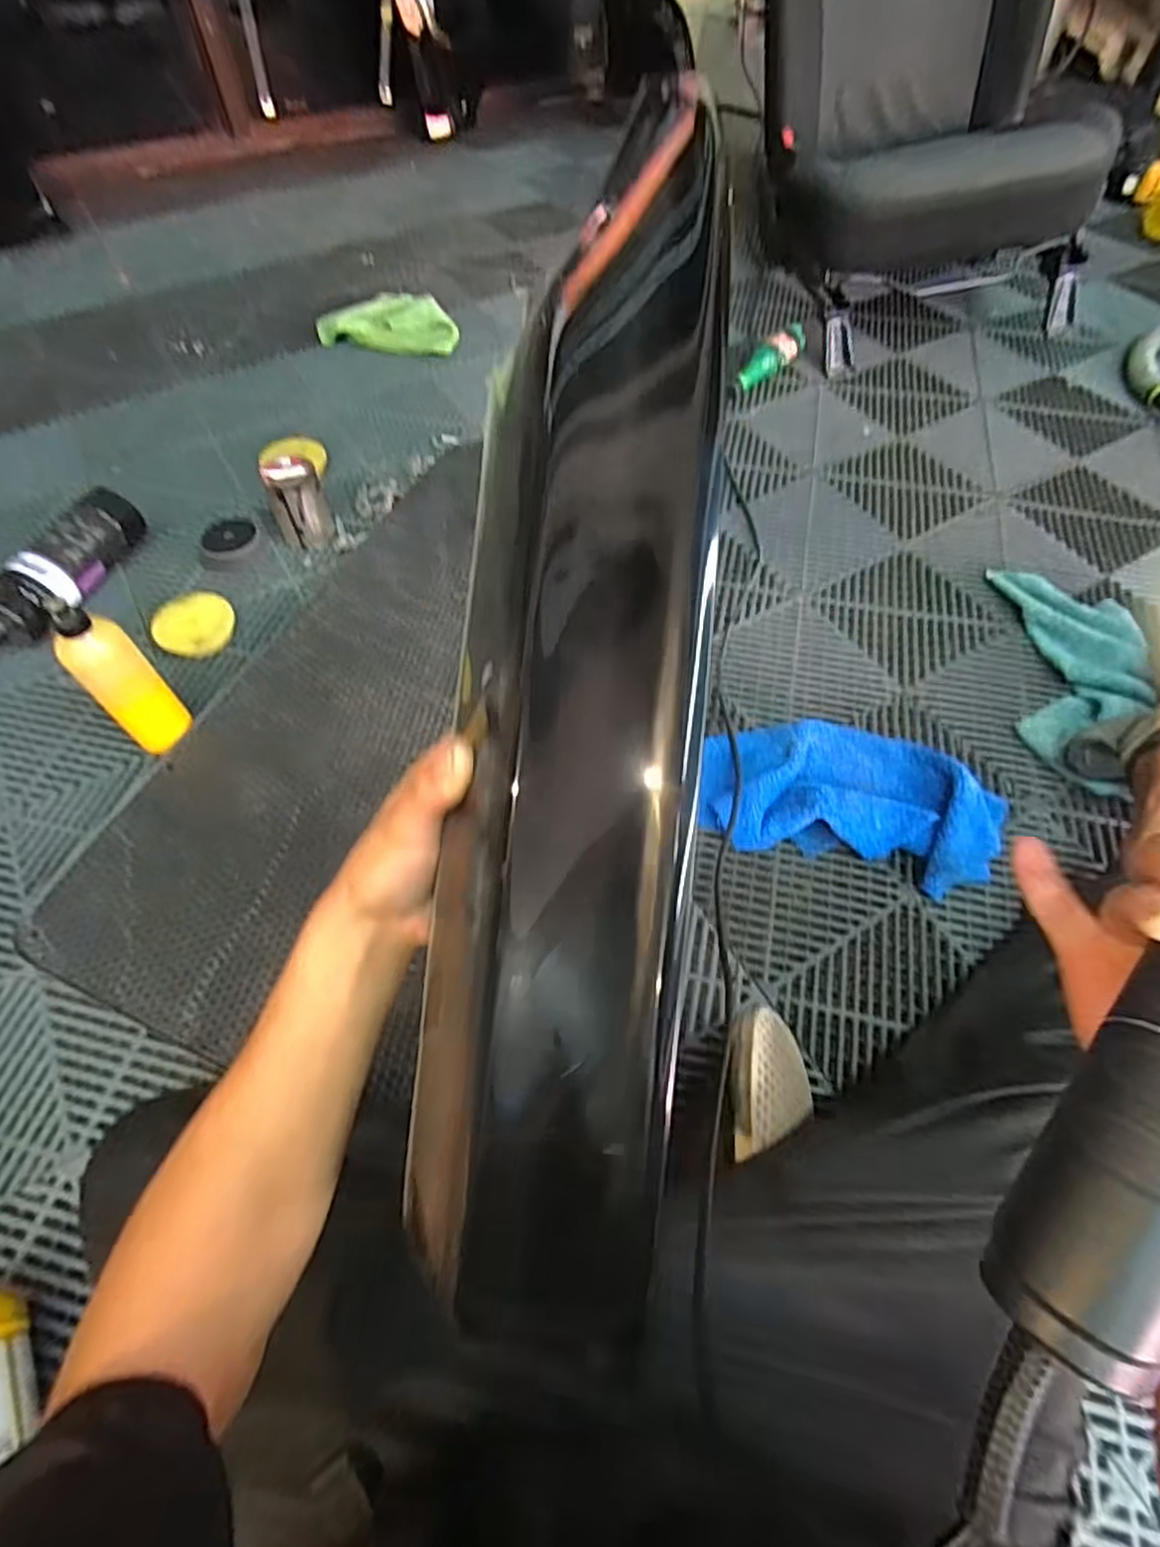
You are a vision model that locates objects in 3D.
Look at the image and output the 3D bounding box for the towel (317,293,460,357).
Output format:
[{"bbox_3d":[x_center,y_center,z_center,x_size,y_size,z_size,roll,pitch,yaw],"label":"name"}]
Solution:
[{"bbox_3d":[-0.345,-0.845,1.292,0.287,0.030,0.174,18,61,12],"label":"towel"}]

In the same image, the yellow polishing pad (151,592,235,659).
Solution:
[{"bbox_3d":[-0.503,-0.195,0.900,0.101,0.039,0.098,-39,66,-20],"label":"yellow polishing pad"}]

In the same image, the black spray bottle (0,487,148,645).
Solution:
[{"bbox_3d":[-0.691,-0.269,0.916,0.068,0.085,0.271,15,61,10],"label":"black spray bottle"}]

